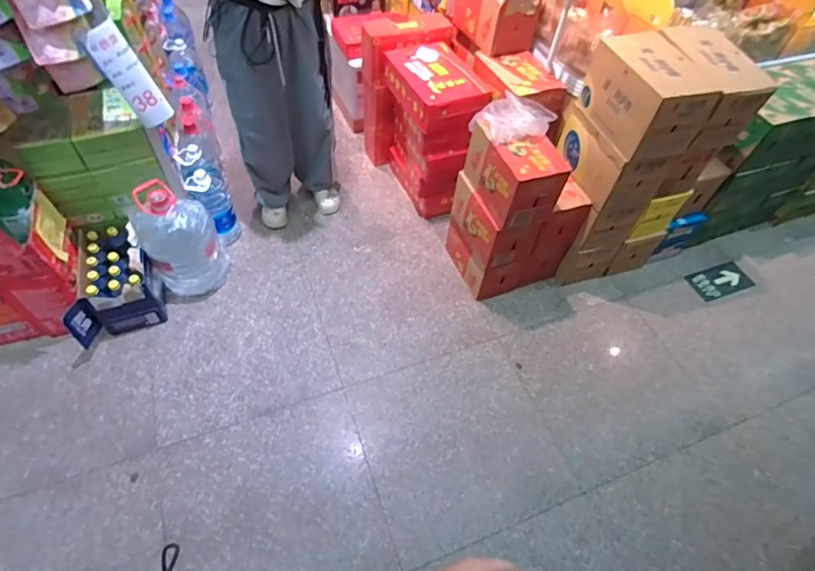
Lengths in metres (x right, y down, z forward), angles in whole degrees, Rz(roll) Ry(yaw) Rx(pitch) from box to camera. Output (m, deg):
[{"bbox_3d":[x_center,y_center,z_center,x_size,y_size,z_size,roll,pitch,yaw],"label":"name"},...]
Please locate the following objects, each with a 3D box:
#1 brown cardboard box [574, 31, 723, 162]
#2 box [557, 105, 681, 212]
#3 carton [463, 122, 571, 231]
[{"bbox_3d":[0.755,-0.615,1.488,0.236,0.229,0.360,-14,57,-16],"label":"brown cardboard box"},{"bbox_3d":[0.736,-0.474,1.666,0.235,0.222,0.346,-14,57,-15],"label":"box"},{"bbox_3d":[0.357,-0.384,1.545,0.205,0.213,0.299,-14,57,-15],"label":"carton"}]

